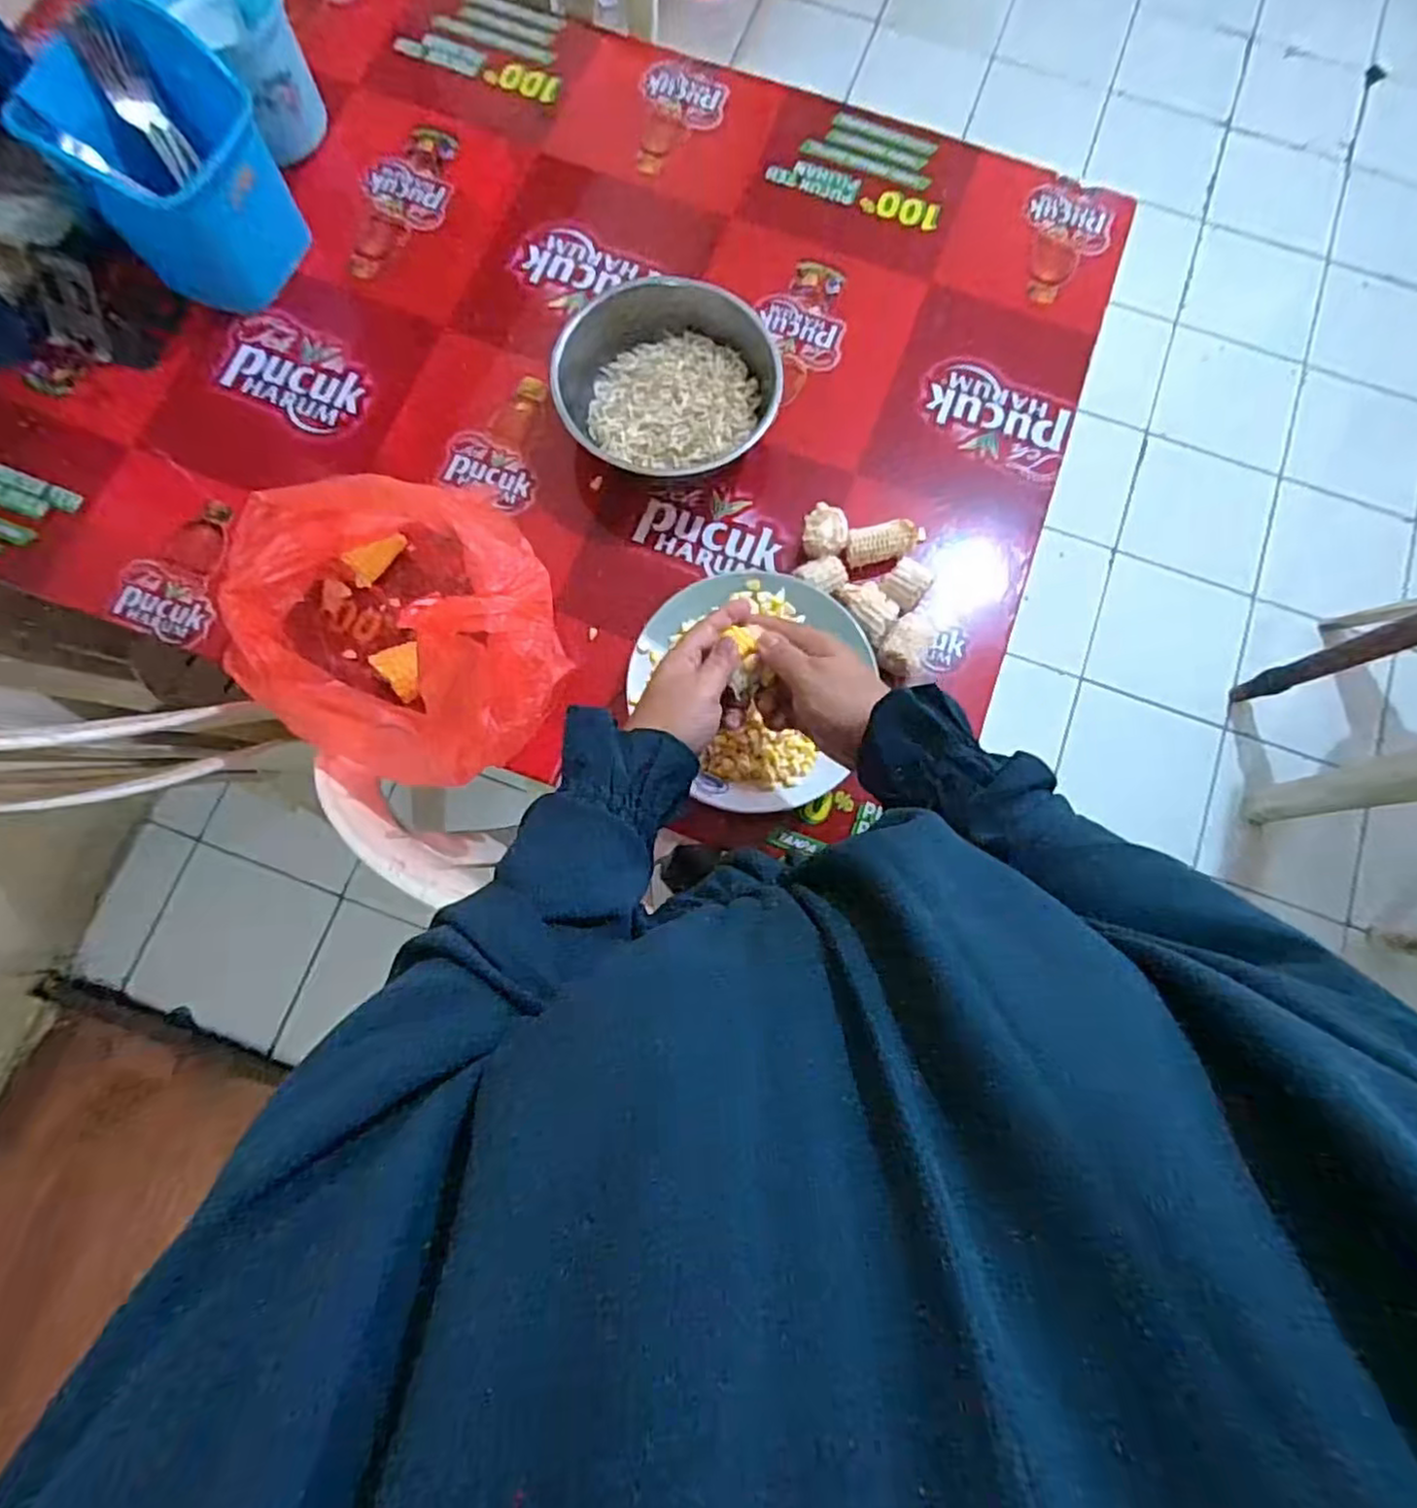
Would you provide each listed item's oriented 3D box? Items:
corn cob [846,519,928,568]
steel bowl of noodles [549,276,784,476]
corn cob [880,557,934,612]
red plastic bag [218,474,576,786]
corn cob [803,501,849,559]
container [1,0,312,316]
[{"bbox_3d":[0.165,-0.192,0.649,0.080,0.030,0.031,-10,80,-3],"label":"corn cob"},{"bbox_3d":[-0.034,-0.344,0.660,0.191,0.062,0.164,16,80,2],"label":"steel bowl of noodles"},{"bbox_3d":[0.176,-0.150,0.636,0.036,0.034,0.042,41,82,6],"label":"corn cob"},{"bbox_3d":[-0.238,-0.094,0.551,0.262,0.194,0.201,24,81,3],"label":"red plastic bag"},{"bbox_3d":[0.104,-0.196,0.642,0.039,0.038,0.044,16,80,2],"label":"corn cob"},{"bbox_3d":[-0.470,-0.517,0.629,0.129,0.148,0.154,31,81,5],"label":"container"}]

